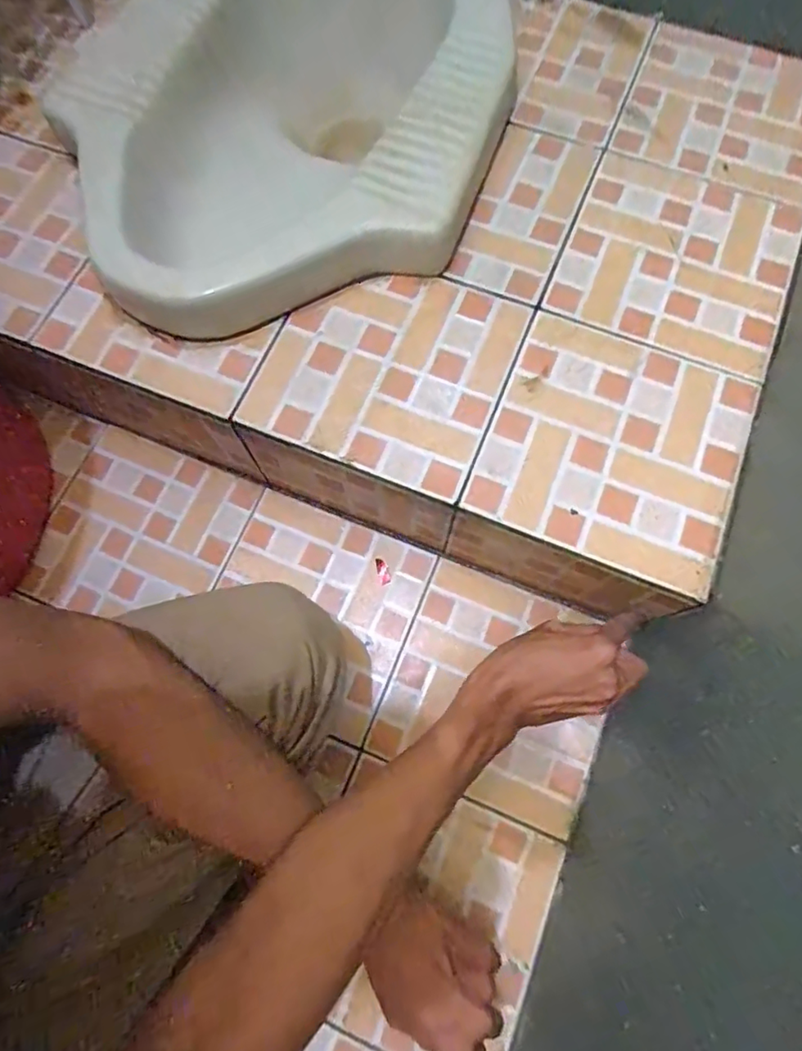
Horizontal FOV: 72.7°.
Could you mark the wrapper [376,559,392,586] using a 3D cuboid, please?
[{"bbox_3d":[-0.018,0.046,0.548,0.013,0.004,0.027,-16,74,-4],"label":"wrapper"}]

